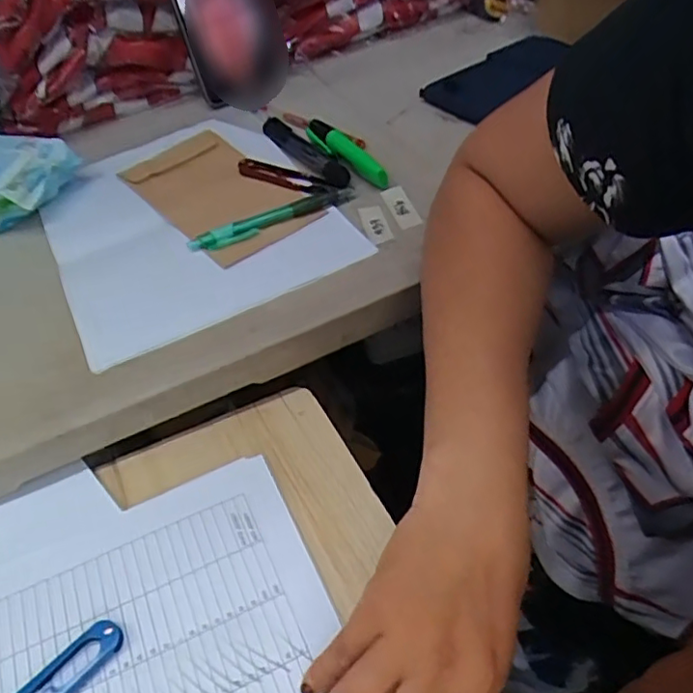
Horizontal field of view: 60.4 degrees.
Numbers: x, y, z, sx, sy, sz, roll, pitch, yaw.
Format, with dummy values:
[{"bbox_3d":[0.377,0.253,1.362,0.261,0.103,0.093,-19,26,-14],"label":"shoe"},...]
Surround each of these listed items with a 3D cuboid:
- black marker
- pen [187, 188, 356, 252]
[{"bbox_3d":[-0.041,-0.180,0.546,0.024,0.017,0.149,-29,50,-18],"label":"black marker"},{"bbox_3d":[-0.057,-0.103,0.478,0.141,0.016,0.013,-25,49,-15],"label":"pen"}]

